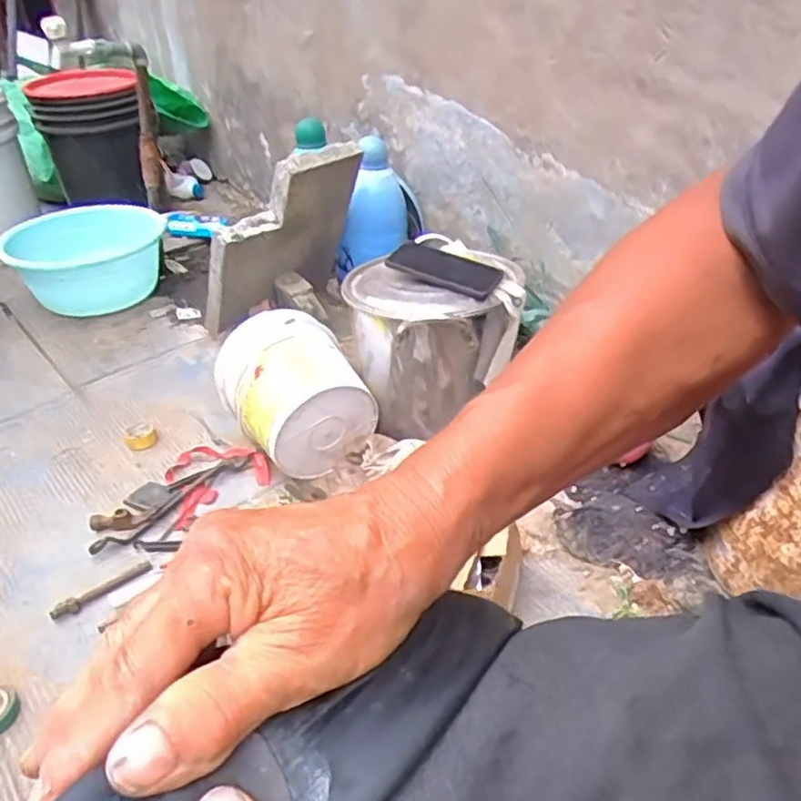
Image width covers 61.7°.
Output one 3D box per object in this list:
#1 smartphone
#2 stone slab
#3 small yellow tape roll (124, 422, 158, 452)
[{"bbox_3d":[0.068,-0.198,1.007,0.165,0.011,0.094,27,50,16],"label":"smartphone"},{"bbox_3d":[-0.230,-0.317,1.330,0.318,0.392,0.031,-26,68,-34],"label":"stone slab"},{"bbox_3d":[-0.432,0.057,1.113,0.050,0.032,0.054,-18,38,-20],"label":"small yellow tape roll"}]

